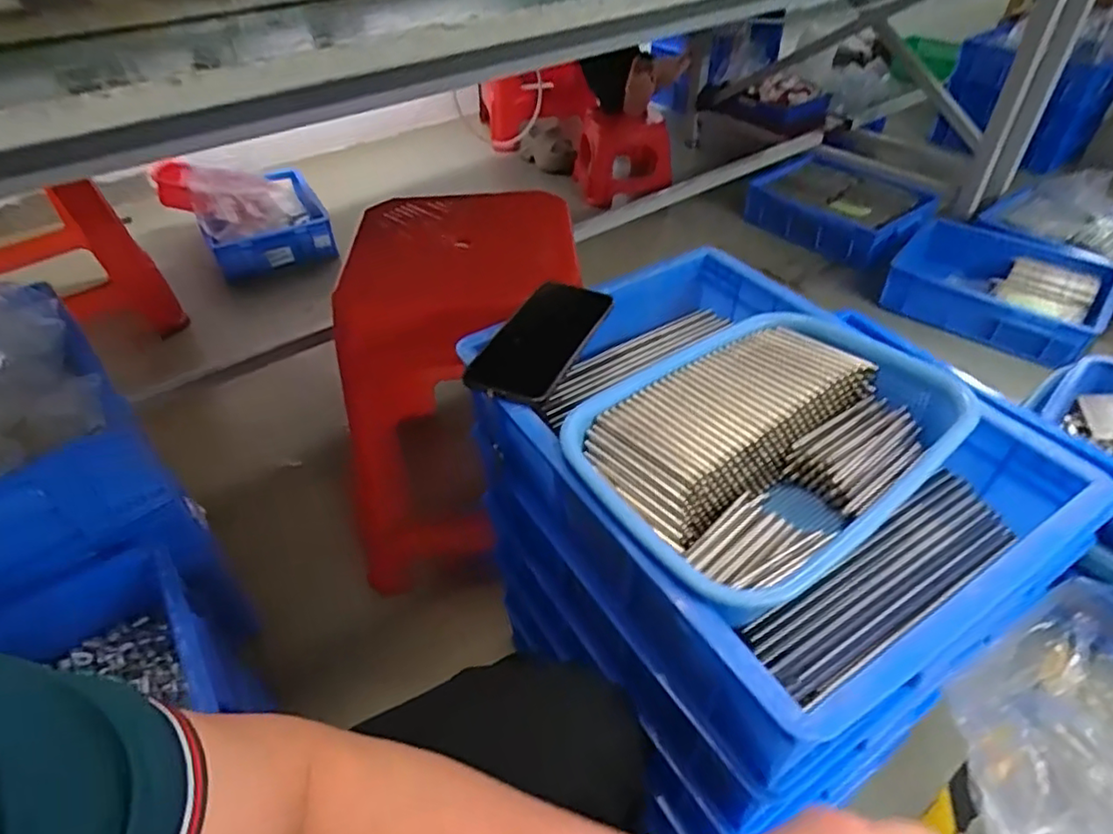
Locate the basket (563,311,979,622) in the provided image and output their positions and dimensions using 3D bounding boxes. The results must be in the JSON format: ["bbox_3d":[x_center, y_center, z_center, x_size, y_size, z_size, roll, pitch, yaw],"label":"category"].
[{"bbox_3d":[0.161,0.023,0.495,0.285,0.069,0.205,-29,50,-25],"label":"basket"}]

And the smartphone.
[{"bbox_3d":[-0.014,-0.070,0.547,0.077,0.015,0.150,17,47,19],"label":"smartphone"}]

